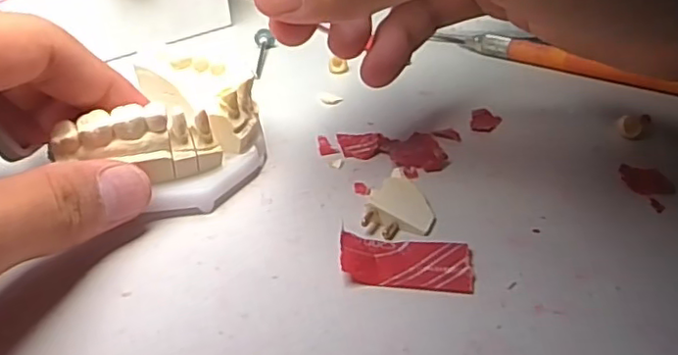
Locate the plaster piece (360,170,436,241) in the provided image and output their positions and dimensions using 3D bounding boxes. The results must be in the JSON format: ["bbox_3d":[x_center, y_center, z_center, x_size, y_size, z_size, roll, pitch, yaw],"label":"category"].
[{"bbox_3d":[0.017,0.007,0.178,0.019,0.007,0.025,-3,35,7],"label":"plaster piece"}]

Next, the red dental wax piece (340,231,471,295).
[{"bbox_3d":[0.017,0.021,0.158,0.034,0.005,0.018,2,36,14],"label":"red dental wax piece"}]

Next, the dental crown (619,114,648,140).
[{"bbox_3d":[0.099,-0.017,0.205,0.008,0.007,0.007,12,40,27],"label":"dental crown"}]

